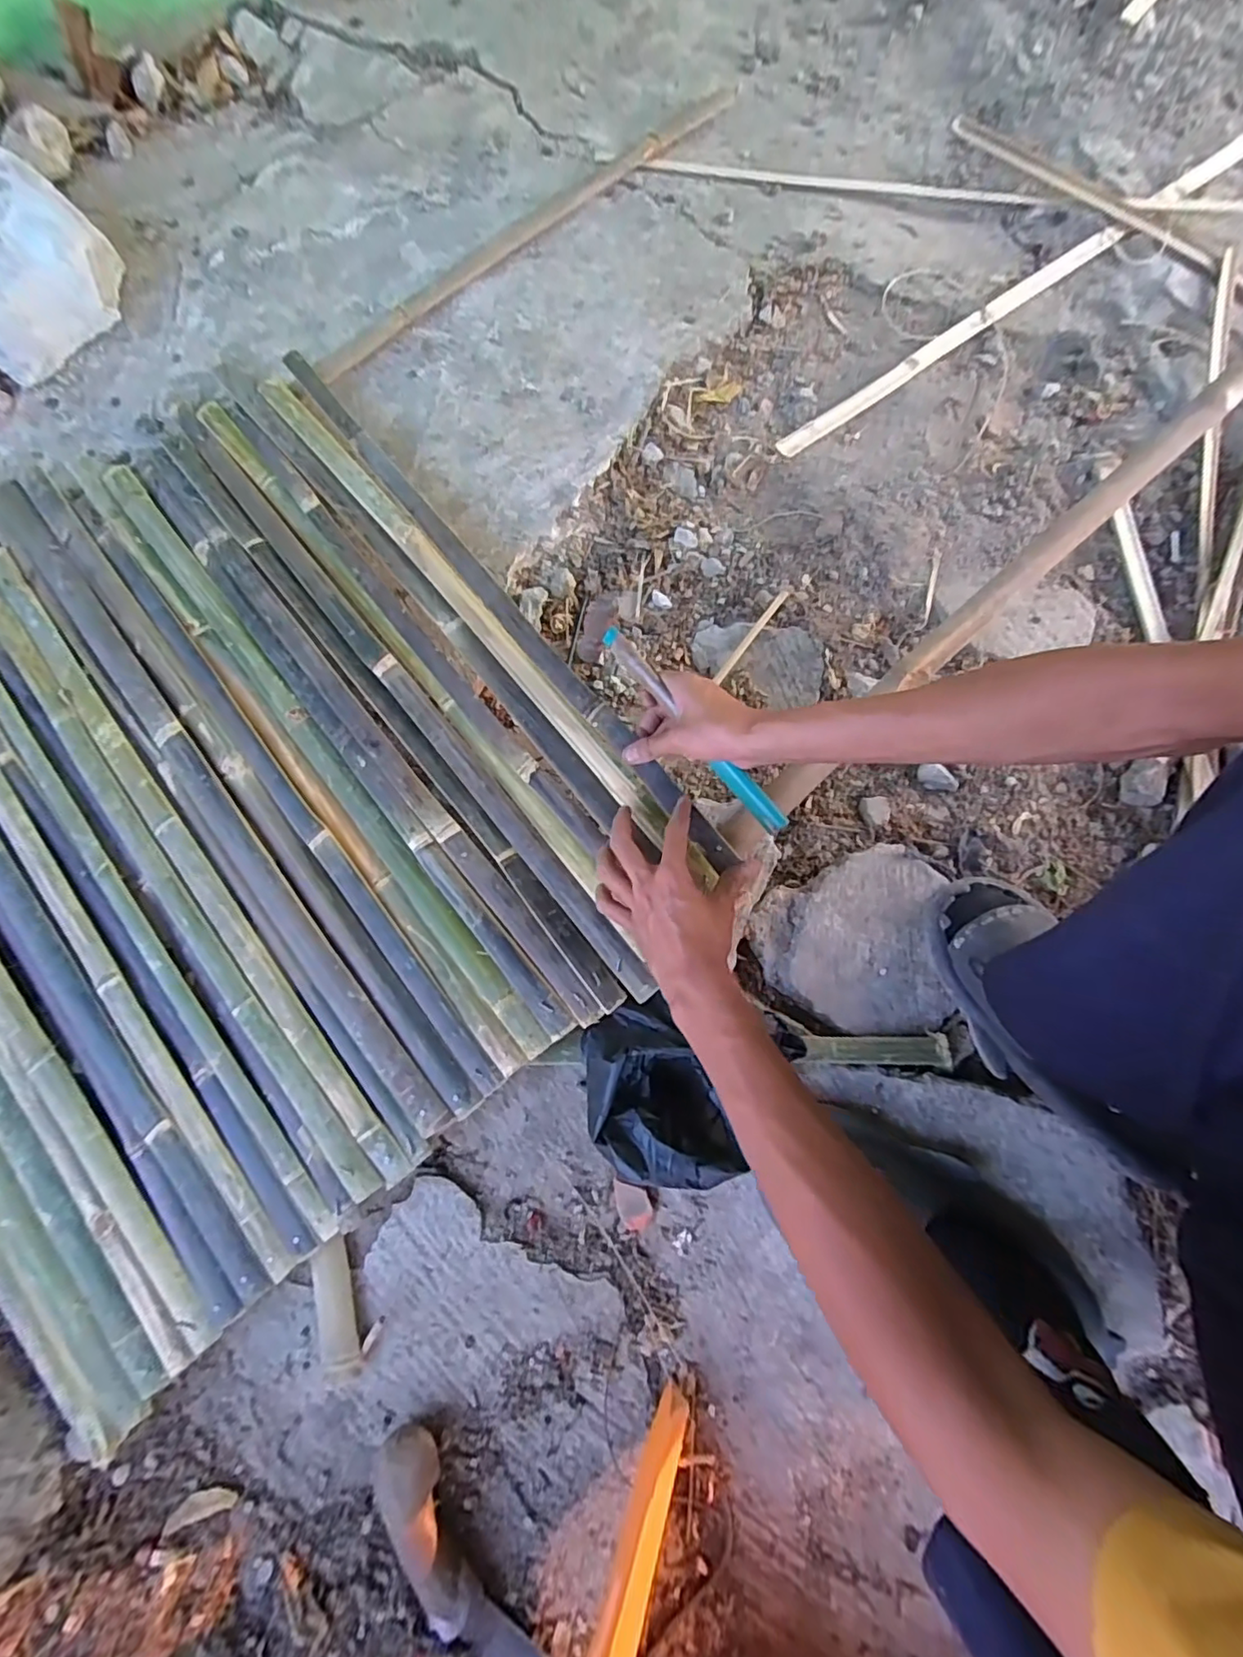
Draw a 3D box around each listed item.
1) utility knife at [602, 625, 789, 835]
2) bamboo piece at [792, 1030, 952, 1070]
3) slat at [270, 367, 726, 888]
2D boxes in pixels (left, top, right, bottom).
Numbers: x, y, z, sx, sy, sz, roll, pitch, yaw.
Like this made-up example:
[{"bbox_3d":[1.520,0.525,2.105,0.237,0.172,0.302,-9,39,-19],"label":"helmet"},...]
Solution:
[{"bbox_3d":[0.068,-0.096,0.570,0.019,0.022,0.257,-39,83,-8],"label":"utility knife"},{"bbox_3d":[0.253,0.218,0.582,0.141,0.012,0.031,2,78,0],"label":"bamboo piece"},{"bbox_3d":[-0.182,-0.265,0.662,0.039,0.015,0.833,-39,76,-8],"label":"slat"}]

